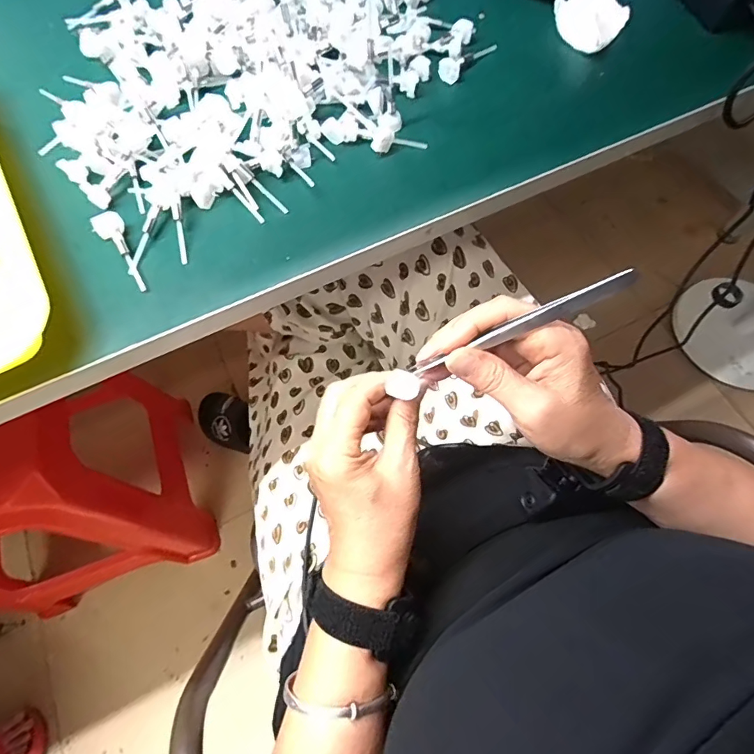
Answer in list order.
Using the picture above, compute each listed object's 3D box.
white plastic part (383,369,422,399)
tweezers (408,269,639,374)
[{"bbox_3d":[0.016,0.005,0.287,0.022,0.005,0.017,15,66,7],"label":"white plastic part"},{"bbox_3d":[0.077,-0.027,0.265,0.135,0.012,0.006,-24,62,26],"label":"tweezers"}]

